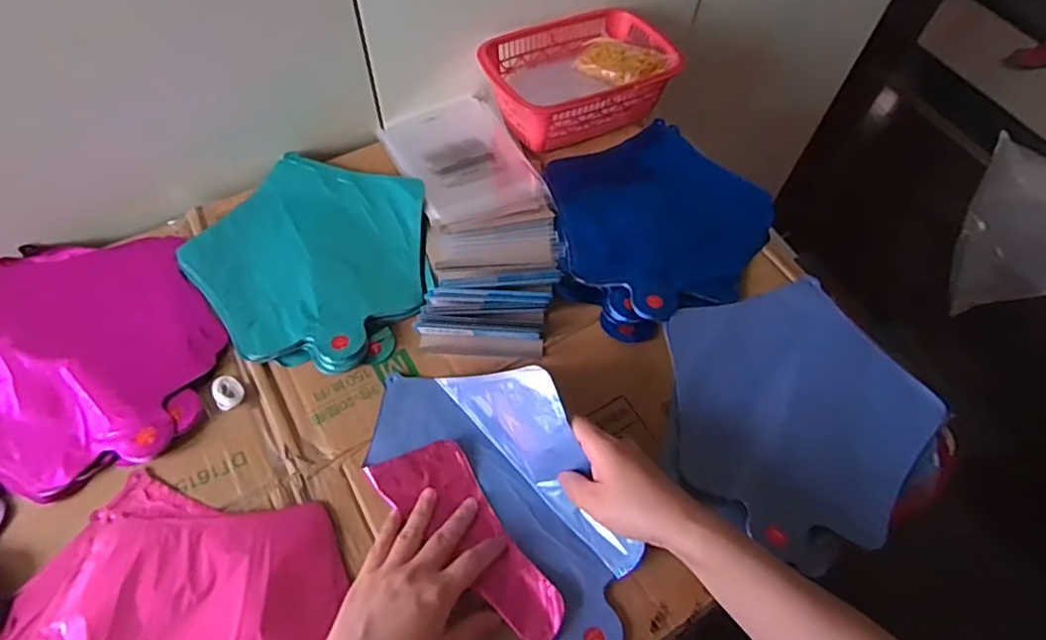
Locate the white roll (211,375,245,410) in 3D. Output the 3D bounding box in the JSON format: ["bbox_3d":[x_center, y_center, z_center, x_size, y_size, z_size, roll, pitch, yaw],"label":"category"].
[{"bbox_3d":[-0.253,0.061,0.507,0.023,0.009,0.028,-35,68,-21],"label":"white roll"}]

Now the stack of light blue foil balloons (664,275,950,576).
[{"bbox_3d":[0.239,0.080,0.524,0.235,0.020,0.227,-16,62,-12],"label":"stack of light blue foil balloons"}]

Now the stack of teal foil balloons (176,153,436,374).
[{"bbox_3d":[-0.204,-0.067,0.576,0.230,0.023,0.229,12,60,3],"label":"stack of teal foil balloons"}]

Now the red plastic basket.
[{"bbox_3d":[0.062,-0.287,0.690,0.224,0.063,0.152,-21,64,-15],"label":"red plastic basket"}]

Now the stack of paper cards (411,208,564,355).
[{"bbox_3d":[-0.030,-0.045,0.563,0.126,0.033,0.156,3,60,-2],"label":"stack of paper cards"}]

